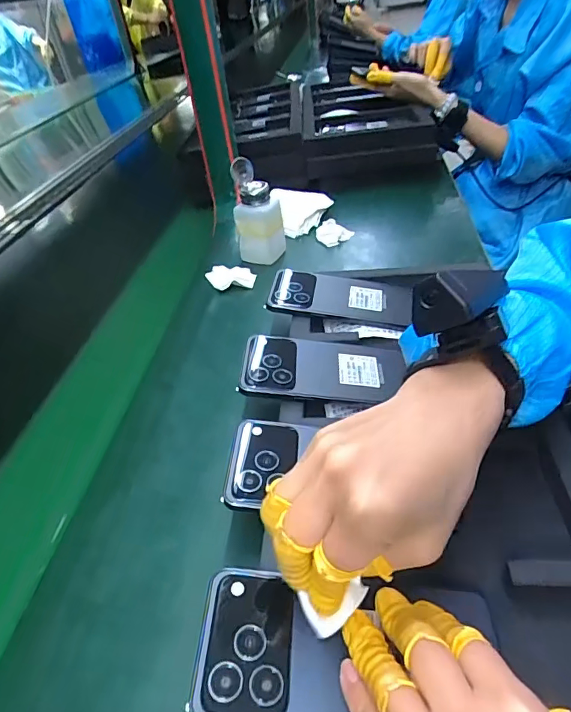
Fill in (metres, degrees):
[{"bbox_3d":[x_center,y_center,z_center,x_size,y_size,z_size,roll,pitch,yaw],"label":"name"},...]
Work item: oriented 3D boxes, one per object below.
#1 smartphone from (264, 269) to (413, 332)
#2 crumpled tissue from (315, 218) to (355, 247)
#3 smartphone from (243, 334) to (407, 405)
[{"bbox_3d":[0.061,-0.065,0.521,0.151,0.015,0.075,9,44,4],"label":"smartphone"},{"bbox_3d":[0.074,-0.186,0.699,0.047,0.026,0.038,-33,46,-24],"label":"crumpled tissue"},{"bbox_3d":[0.033,0.010,0.427,0.141,0.010,0.075,5,42,-3],"label":"smartphone"}]

